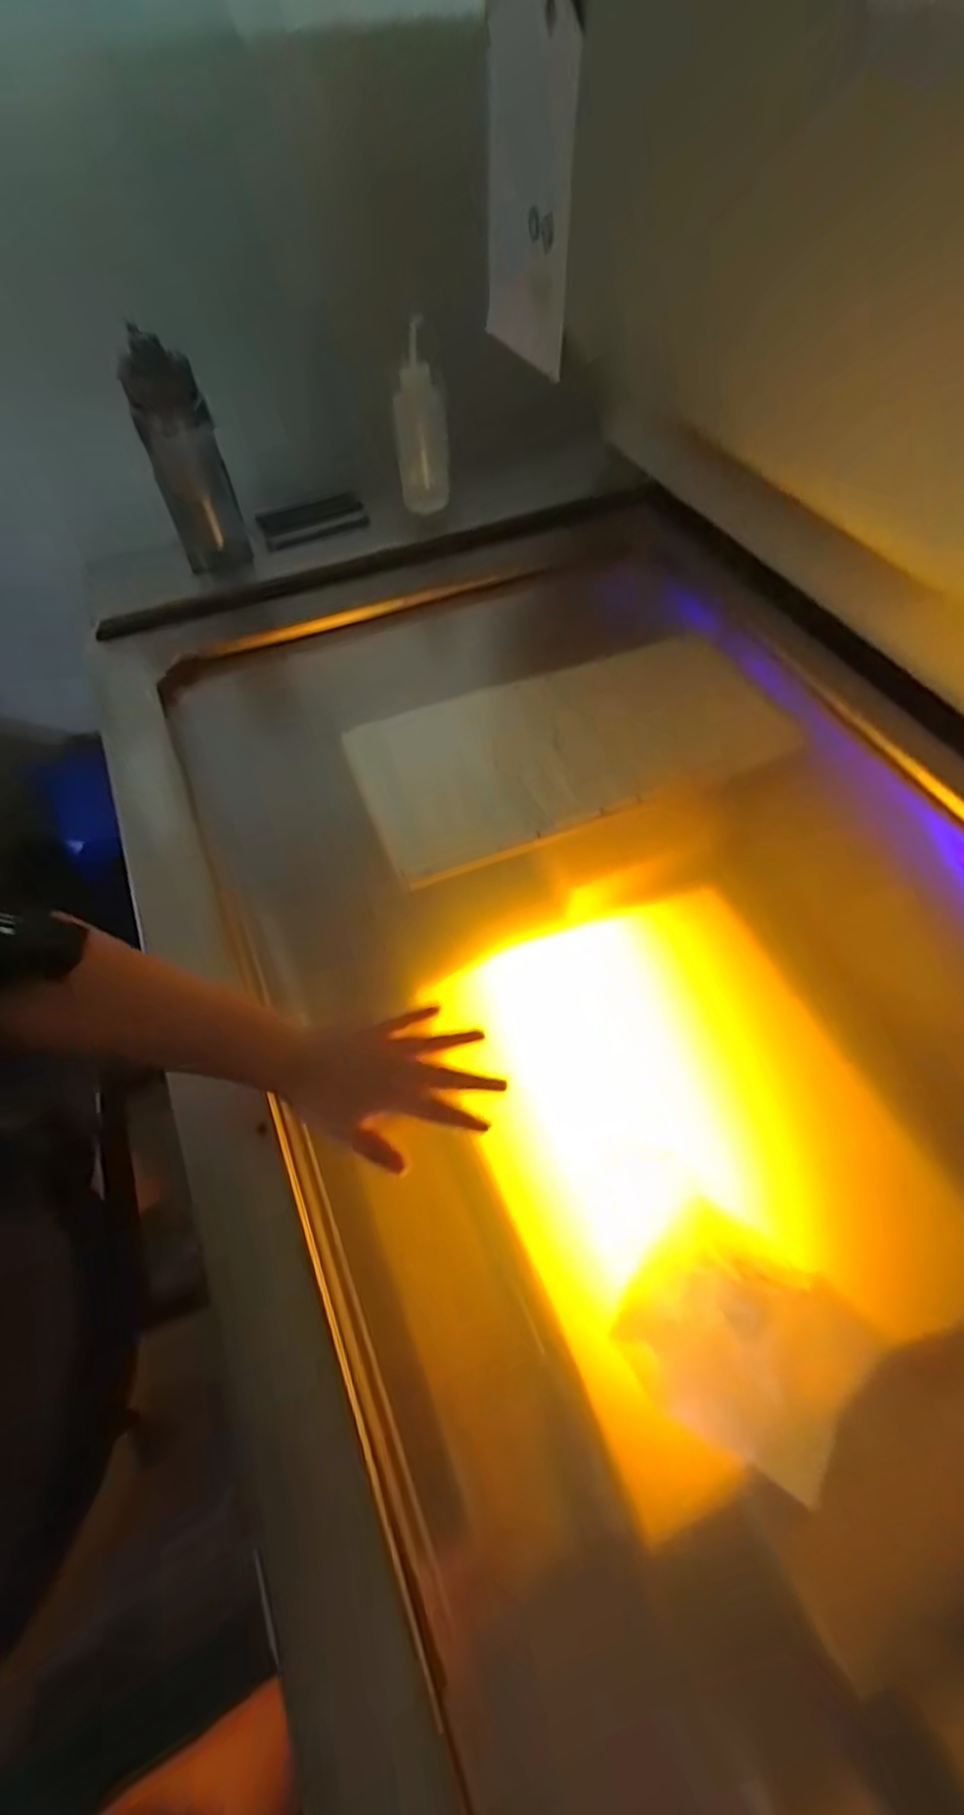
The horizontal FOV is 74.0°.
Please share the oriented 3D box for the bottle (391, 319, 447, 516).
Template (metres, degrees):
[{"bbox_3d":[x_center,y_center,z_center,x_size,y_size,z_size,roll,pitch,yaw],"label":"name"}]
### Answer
[{"bbox_3d":[-0.086,-0.659,0.897,0.071,0.201,0.078,-4,57,-1],"label":"bottle"}]

